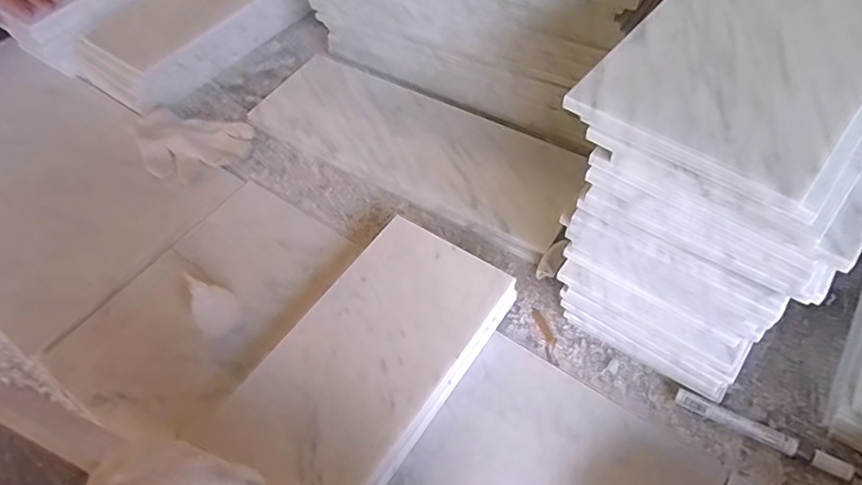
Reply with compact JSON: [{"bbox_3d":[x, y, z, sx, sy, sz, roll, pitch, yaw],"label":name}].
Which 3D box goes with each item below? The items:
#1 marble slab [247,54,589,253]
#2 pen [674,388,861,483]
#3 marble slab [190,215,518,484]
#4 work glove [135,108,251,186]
[{"bbox_3d":[-0.028,-0.131,0.710,0.431,0.024,0.147,27,67,20],"label":"marble slab"},{"bbox_3d":[0.293,0.167,0.488,0.151,0.017,0.018,25,61,17],"label":"pen"},{"bbox_3d":[-0.105,0.162,0.491,0.153,0.036,0.440,30,63,20],"label":"marble slab"},{"bbox_3d":[-0.331,-0.130,0.757,0.154,0.025,0.115,7,55,12],"label":"work glove"}]

